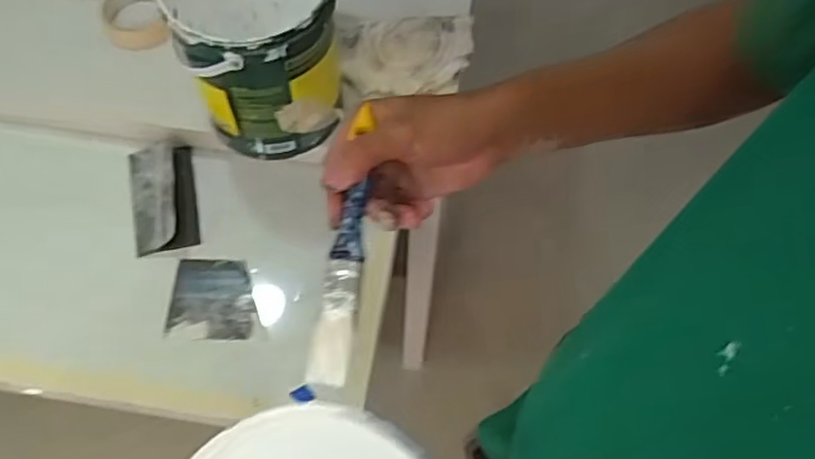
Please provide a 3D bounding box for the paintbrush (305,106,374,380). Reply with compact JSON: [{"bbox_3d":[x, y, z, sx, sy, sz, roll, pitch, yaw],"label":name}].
[{"bbox_3d":[-0.037,0.004,0.428,0.024,0.016,0.181,7,73,2],"label":"paintbrush"}]

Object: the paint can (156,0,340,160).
[{"bbox_3d":[-0.163,-0.206,0.764,0.172,0.202,0.193,-15,64,-9],"label":"paint can"}]

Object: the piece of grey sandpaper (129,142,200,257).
[{"bbox_3d":[-0.296,-0.041,0.823,0.073,0.022,0.142,-11,63,-7],"label":"piece of grey sandpaper"}]

